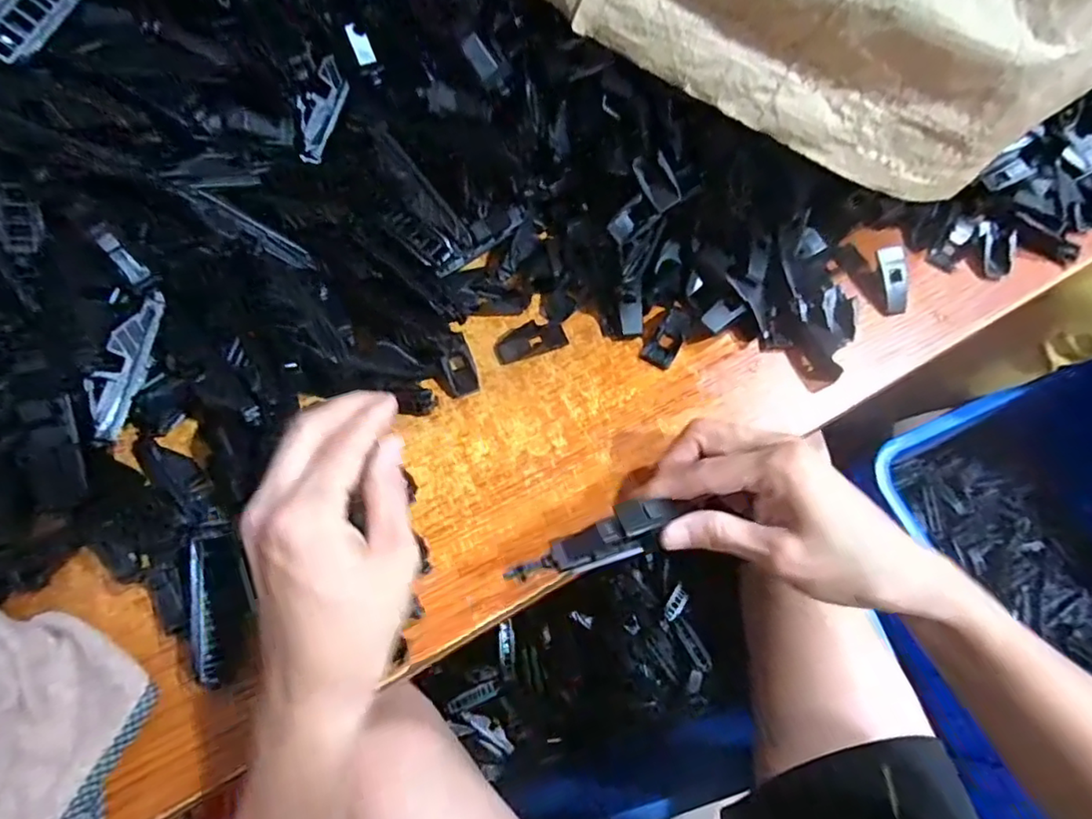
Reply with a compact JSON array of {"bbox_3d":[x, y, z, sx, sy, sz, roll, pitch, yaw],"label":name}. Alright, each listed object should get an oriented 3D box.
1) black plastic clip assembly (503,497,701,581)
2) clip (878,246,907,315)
[{"bbox_3d":[0.027,0.064,0.292,0.093,0.020,0.024,-21,71,-5],"label":"black plastic clip assembly"},{"bbox_3d":[0.219,-0.081,0.378,0.013,0.007,0.042,-7,90,-5],"label":"clip"}]

